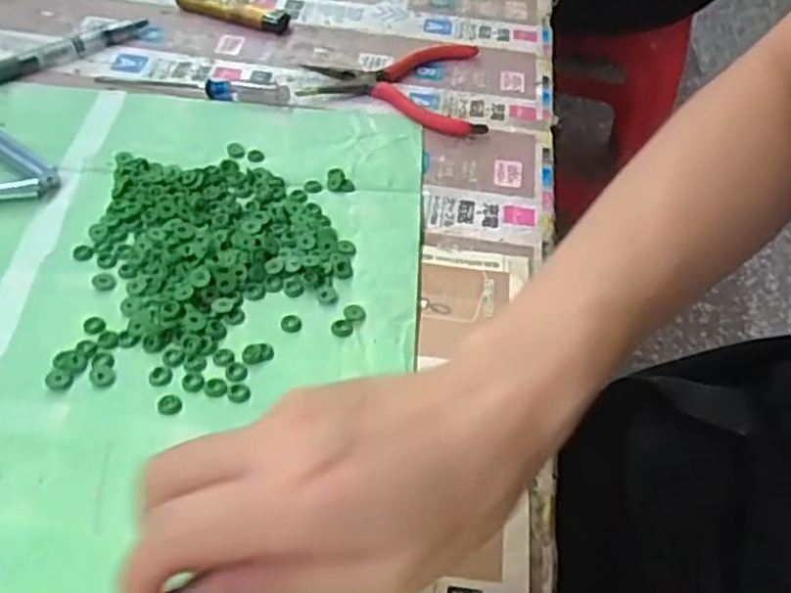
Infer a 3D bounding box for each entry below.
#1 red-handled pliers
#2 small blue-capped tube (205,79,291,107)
[{"bbox_3d":[-0.002,-0.139,0.461,0.114,0.008,0.099,3,49,-4],"label":"red-handled pliers"},{"bbox_3d":[-0.091,-0.123,0.436,0.051,0.011,0.012,9,49,1],"label":"small blue-capped tube"}]

